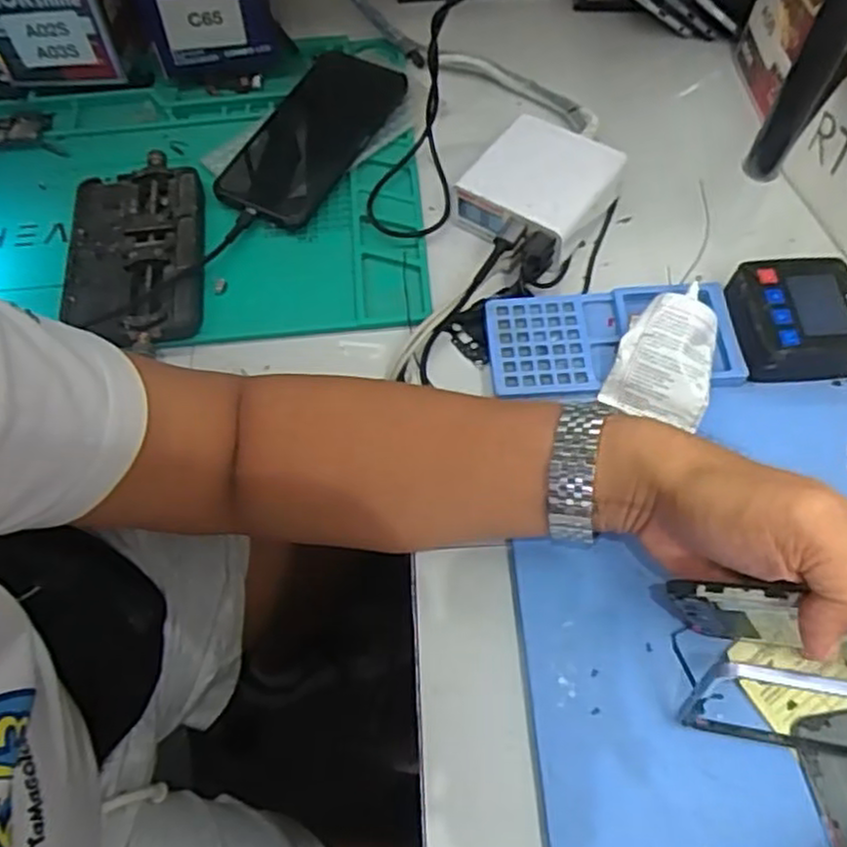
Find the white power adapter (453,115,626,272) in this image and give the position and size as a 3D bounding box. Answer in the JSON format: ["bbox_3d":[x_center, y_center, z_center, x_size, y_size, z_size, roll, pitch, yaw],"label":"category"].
[{"bbox_3d":[0.078,-0.161,0.504,0.087,0.043,0.094,33,68,19],"label":"white power adapter"}]

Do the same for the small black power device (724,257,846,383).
[{"bbox_3d":[0.226,-0.063,0.446,0.079,0.037,0.075,-3,61,1],"label":"small black power device"}]

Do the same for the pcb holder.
[{"bbox_3d":[-0.199,-0.118,0.501,0.094,0.027,0.163,-11,61,-4],"label":"pcb holder"}]

